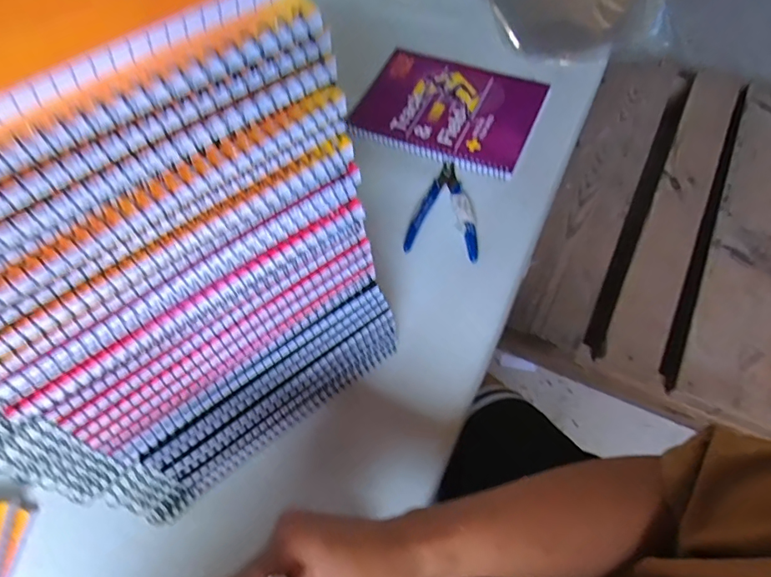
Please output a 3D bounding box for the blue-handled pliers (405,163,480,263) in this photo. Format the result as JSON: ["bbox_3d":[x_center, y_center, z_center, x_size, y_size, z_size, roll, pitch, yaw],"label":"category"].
[{"bbox_3d":[0.061,-0.082,0.489,0.069,0.008,0.113,8,63,7],"label":"blue-handled pliers"}]

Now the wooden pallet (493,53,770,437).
[{"bbox_3d":[0.764,-0.185,1.285,0.658,0.164,1.020,23,66,14],"label":"wooden pallet"}]

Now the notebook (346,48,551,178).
[{"bbox_3d":[0.073,-0.208,0.559,0.190,0.013,0.155,21,65,13],"label":"notebook"}]

